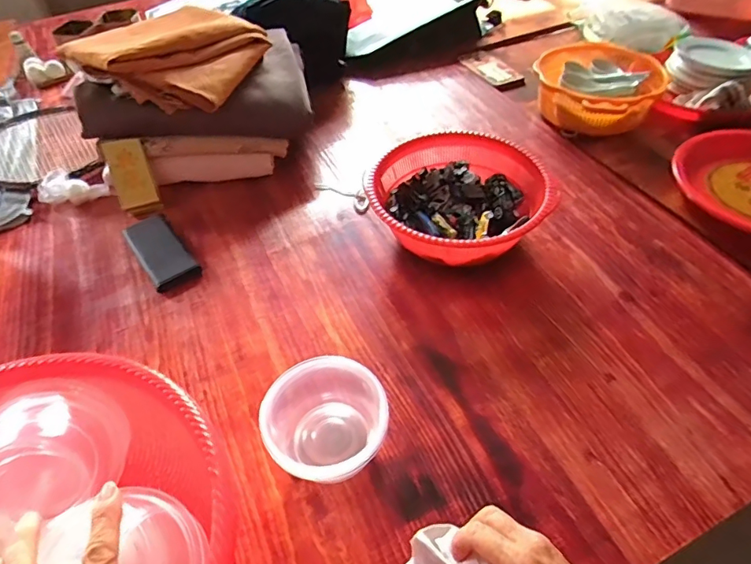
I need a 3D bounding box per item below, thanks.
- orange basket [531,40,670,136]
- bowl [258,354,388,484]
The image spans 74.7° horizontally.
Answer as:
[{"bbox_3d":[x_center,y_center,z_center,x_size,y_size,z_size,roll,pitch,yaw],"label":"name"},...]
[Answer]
[{"bbox_3d":[0.395,-0.347,0.886,0.209,0.074,0.238,31,58,27],"label":"orange basket"},{"bbox_3d":[-0.044,0.145,0.472,0.112,0.081,0.096,-13,49,-7],"label":"bowl"}]

